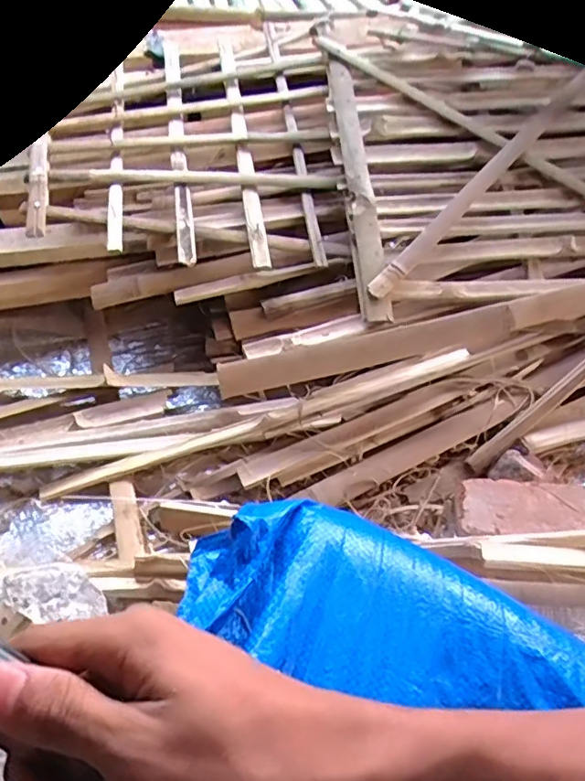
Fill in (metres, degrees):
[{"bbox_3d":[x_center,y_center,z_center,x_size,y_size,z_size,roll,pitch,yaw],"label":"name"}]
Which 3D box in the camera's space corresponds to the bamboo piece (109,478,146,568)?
[{"bbox_3d":[-0.184,0.145,0.639,0.026,0.010,0.111,-15,51,-12],"label":"bamboo piece"}]

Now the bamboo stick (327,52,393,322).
[{"bbox_3d":[0.085,-0.285,0.764,0.033,0.023,0.444,-4,66,-3],"label":"bamboo stick"}]

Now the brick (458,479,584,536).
[{"bbox_3d":[0.251,0.129,0.599,0.150,0.046,0.073,6,49,5],"label":"brick"}]

